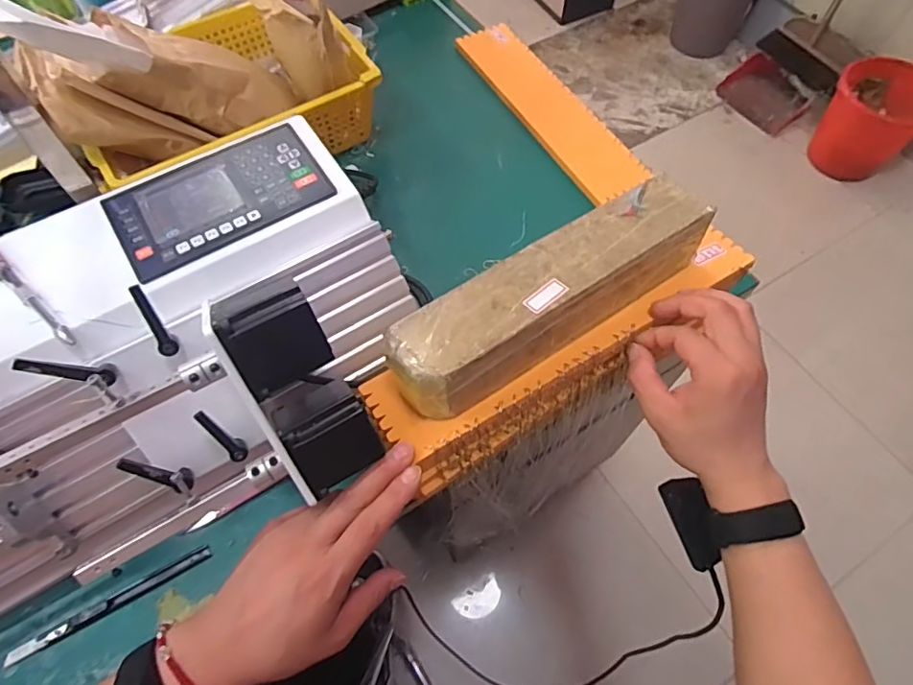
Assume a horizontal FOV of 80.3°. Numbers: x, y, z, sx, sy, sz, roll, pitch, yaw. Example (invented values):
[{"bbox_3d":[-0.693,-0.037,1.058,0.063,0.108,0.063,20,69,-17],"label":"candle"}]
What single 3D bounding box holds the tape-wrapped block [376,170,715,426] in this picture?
[{"bbox_3d":[0.075,-0.038,0.425,0.275,0.059,0.067,-31,67,-15],"label":"tape-wrapped block"}]

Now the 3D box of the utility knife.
[{"bbox_3d":[-0.277,0.210,0.438,0.157,0.008,0.011,-28,66,-14],"label":"utility knife"}]

